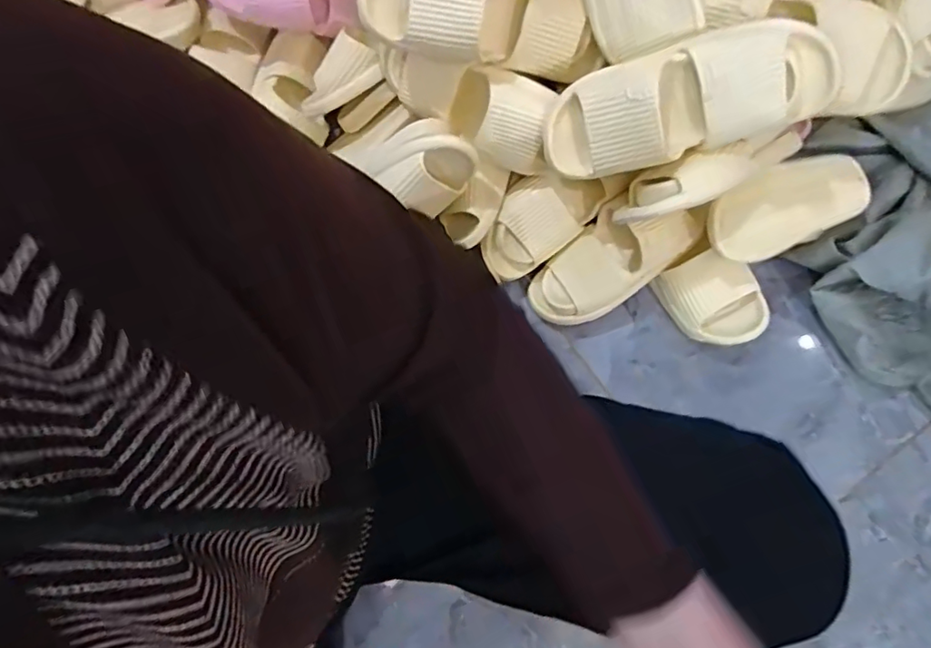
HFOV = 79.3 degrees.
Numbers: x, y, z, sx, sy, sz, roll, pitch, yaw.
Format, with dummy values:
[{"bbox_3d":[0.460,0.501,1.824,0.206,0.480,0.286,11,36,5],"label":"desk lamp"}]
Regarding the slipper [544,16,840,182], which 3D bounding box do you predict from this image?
[{"bbox_3d":[0.224,-0.231,0.571,0.287,0.076,0.102,-13,79,14],"label":"slipper"}]

